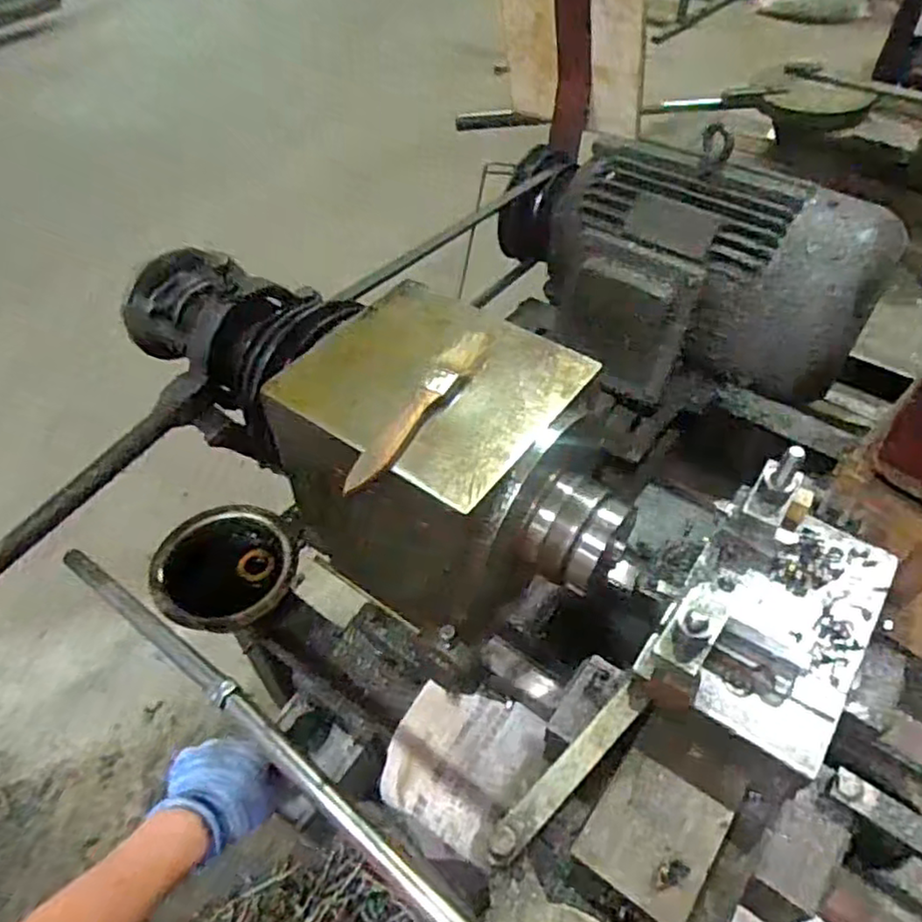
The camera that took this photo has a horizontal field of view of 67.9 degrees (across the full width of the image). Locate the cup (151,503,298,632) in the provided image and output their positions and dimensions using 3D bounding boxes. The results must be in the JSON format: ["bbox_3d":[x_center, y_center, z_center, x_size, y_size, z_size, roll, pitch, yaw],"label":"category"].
[{"bbox_3d":[-0.223,0.102,0.652,0.125,0.043,0.125,0,50,0],"label":"cup"}]

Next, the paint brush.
[{"bbox_3d":[-0.025,-0.035,0.428,0.022,0.009,0.151,23,54,19],"label":"paint brush"}]

